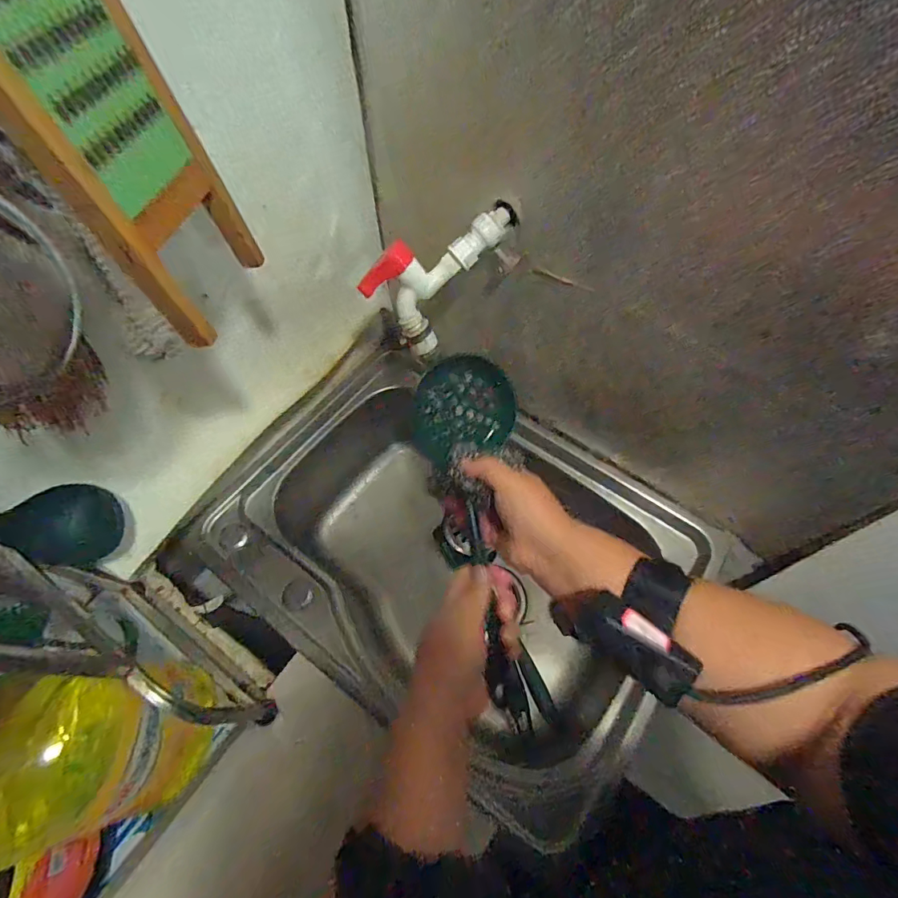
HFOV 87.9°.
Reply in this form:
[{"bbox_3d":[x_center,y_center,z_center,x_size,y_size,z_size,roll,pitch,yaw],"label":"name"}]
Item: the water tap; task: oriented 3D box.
[{"bbox_3d":[-0.011,-0.169,0.455,0.135,0.089,0.063,-39,67,-17],"label":"water tap"}]

